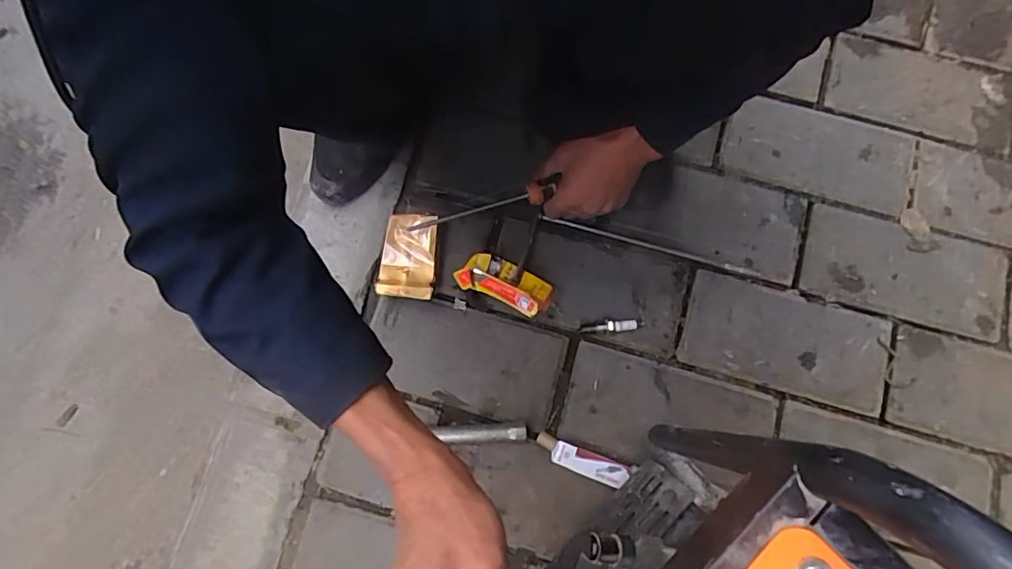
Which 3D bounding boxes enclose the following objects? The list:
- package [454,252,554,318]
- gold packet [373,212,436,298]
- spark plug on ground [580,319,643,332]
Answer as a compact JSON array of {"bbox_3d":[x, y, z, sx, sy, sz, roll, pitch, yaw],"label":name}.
[{"bbox_3d":[0.000,-0.002,0.636,0.109,0.052,0.056,24,78,5],"label":"package"},{"bbox_3d":[-0.118,-0.035,0.651,0.066,0.027,0.105,5,77,1],"label":"gold packet"},{"bbox_3d":[0.126,0.050,0.636,0.075,0.014,0.014,-6,77,-2],"label":"spark plug on ground"}]

